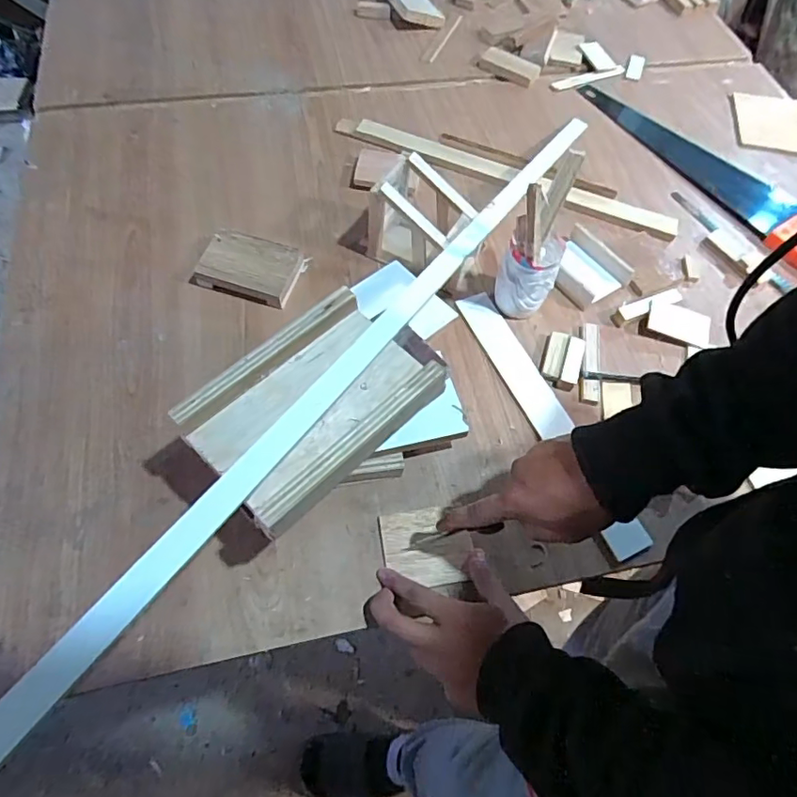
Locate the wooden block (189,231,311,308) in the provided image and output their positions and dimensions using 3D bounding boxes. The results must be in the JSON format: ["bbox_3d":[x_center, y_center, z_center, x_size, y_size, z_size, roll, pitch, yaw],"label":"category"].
[{"bbox_3d":[-0.179,-0.160,0.655,0.121,0.027,0.075,13,61,4],"label":"wooden block"}]

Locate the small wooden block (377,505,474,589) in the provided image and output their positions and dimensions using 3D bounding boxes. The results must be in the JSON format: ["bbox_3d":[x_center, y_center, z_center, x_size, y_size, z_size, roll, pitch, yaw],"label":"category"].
[{"bbox_3d":[0.027,0.141,0.517,0.082,0.004,0.073,-6,62,-6],"label":"small wooden block"}]

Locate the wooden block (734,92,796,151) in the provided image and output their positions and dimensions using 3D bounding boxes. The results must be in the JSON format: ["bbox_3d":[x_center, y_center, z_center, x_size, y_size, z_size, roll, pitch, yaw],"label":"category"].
[{"bbox_3d":[0.609,-0.455,0.874,0.108,0.011,0.129,9,61,2],"label":"wooden block"}]

